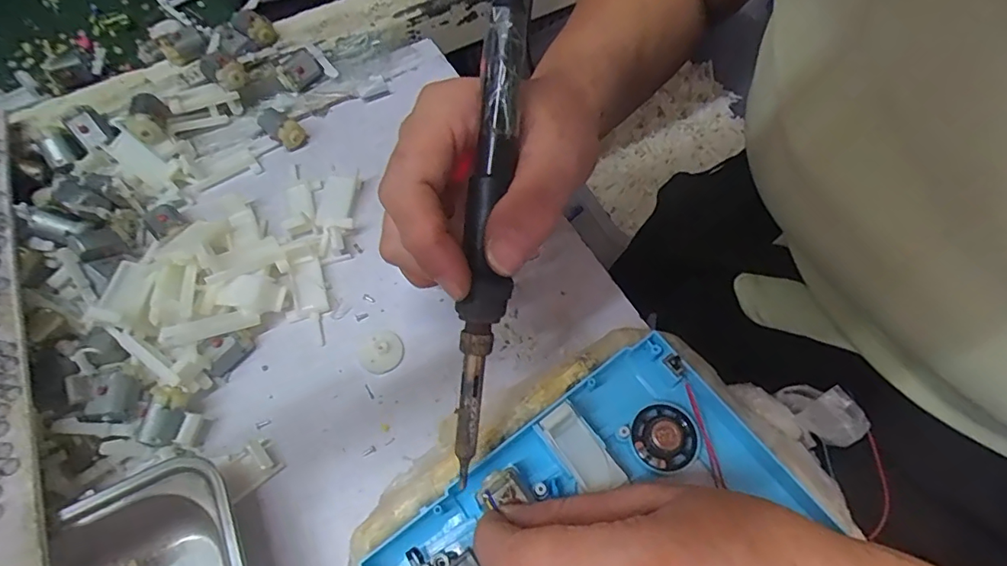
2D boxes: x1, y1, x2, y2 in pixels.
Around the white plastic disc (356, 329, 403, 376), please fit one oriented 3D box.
[{"bbox_3d":[-0.067,0.037,0.286,0.024,0.006,0.024,0,62,0],"label":"white plastic disc"}]

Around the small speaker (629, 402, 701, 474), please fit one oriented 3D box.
[{"bbox_3d":[0.072,0.068,0.232,0.030,0.008,0.028,0,62,0],"label":"small speaker"}]

